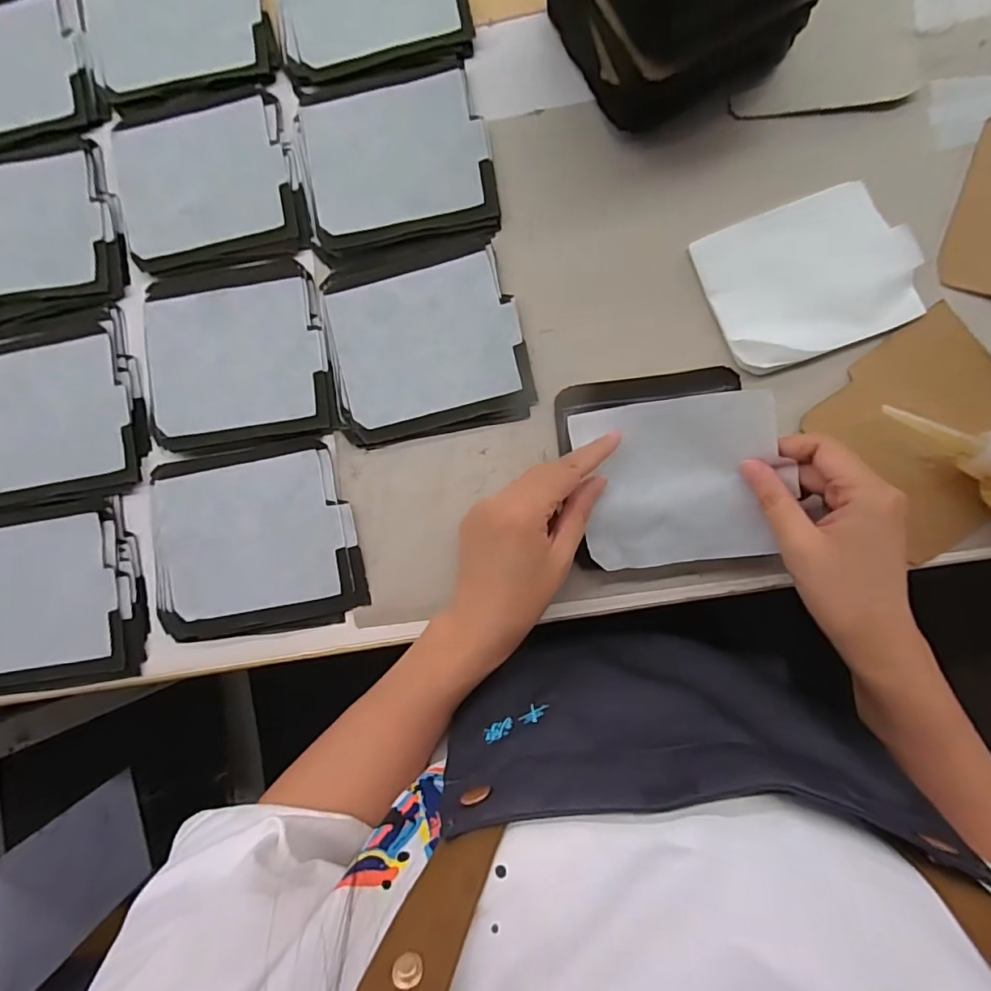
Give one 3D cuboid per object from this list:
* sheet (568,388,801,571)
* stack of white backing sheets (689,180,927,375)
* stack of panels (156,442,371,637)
[{"bbox_3d":[0.116,-0.008,0.337,0.120,0.013,0.105,-9,93,17],"label":"sheet"},{"bbox_3d":[0.218,-0.153,0.369,0.130,0.012,0.108,-20,86,4],"label":"stack of white backing sheets"},{"bbox_3d":[-0.180,0.033,0.389,0.155,0.013,0.135,-8,87,5],"label":"stack of panels"}]

